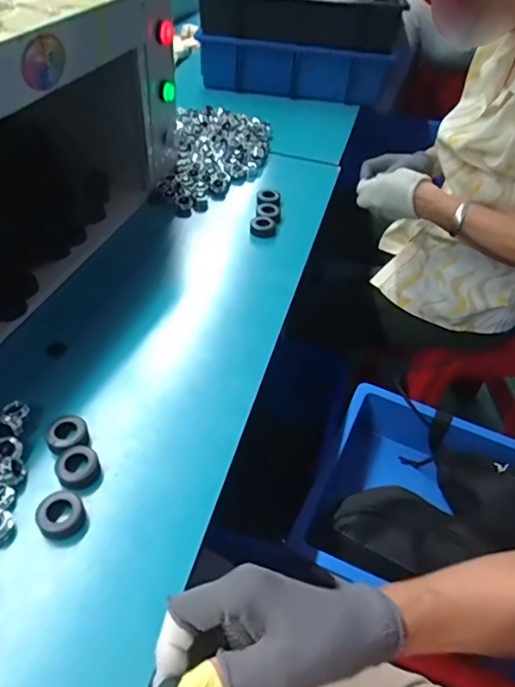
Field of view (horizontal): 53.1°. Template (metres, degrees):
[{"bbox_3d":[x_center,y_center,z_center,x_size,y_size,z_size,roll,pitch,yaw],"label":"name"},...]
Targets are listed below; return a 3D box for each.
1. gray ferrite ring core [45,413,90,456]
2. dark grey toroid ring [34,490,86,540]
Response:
[{"bbox_3d":[-0.181,0.088,0.492,0.036,0.017,0.038,3,45,-3],"label":"gray ferrite ring core"},{"bbox_3d":[-0.167,0.145,0.436,0.038,0.020,0.032,-19,50,-24],"label":"dark grey toroid ring"}]

